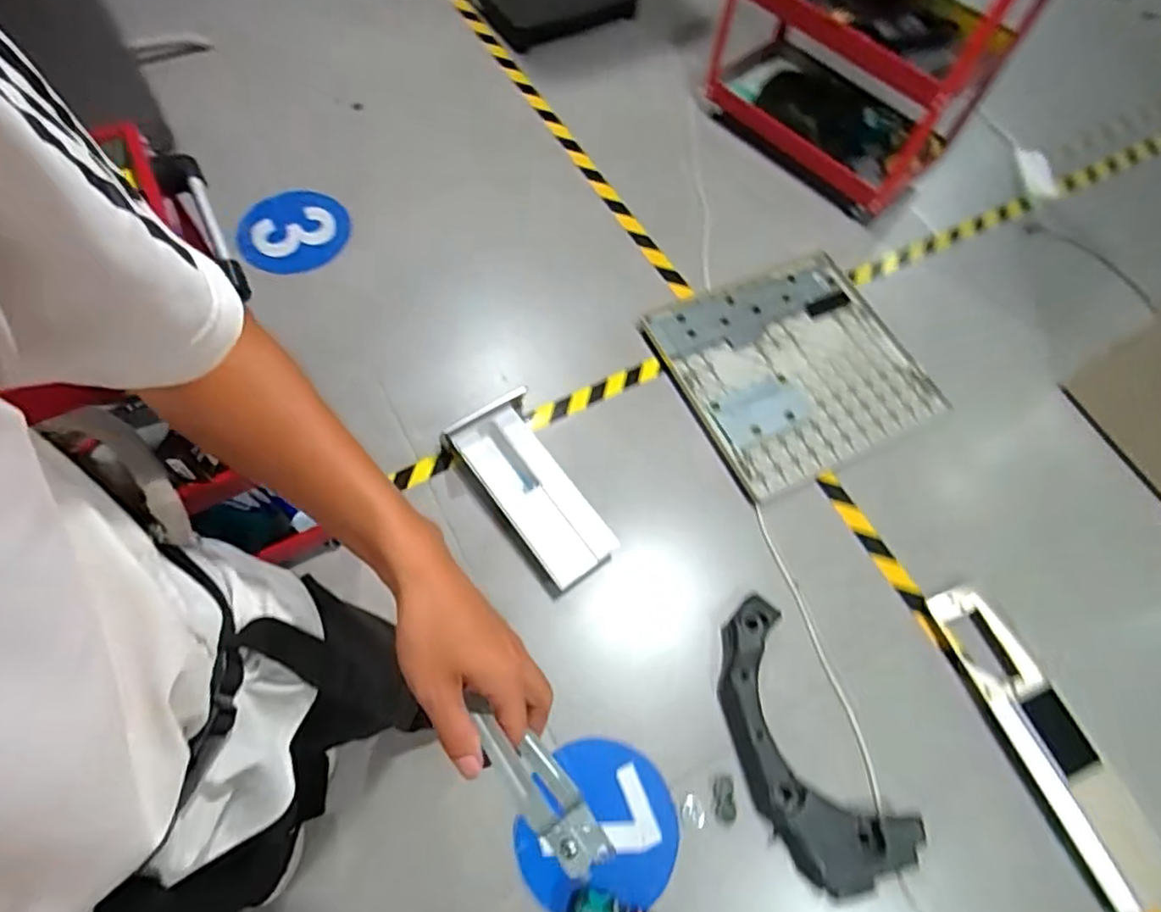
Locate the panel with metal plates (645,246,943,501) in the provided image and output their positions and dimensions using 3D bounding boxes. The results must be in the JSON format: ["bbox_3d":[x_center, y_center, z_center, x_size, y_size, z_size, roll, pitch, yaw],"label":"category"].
[{"bbox_3d":[0.526,-0.226,1.529,0.589,0.051,0.547,-23,69,-14],"label":"panel with metal plates"}]

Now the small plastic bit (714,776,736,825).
[{"bbox_3d":[0.268,0.637,1.141,0.037,0.011,0.077,-1,65,-5],"label":"small plastic bit"}]

